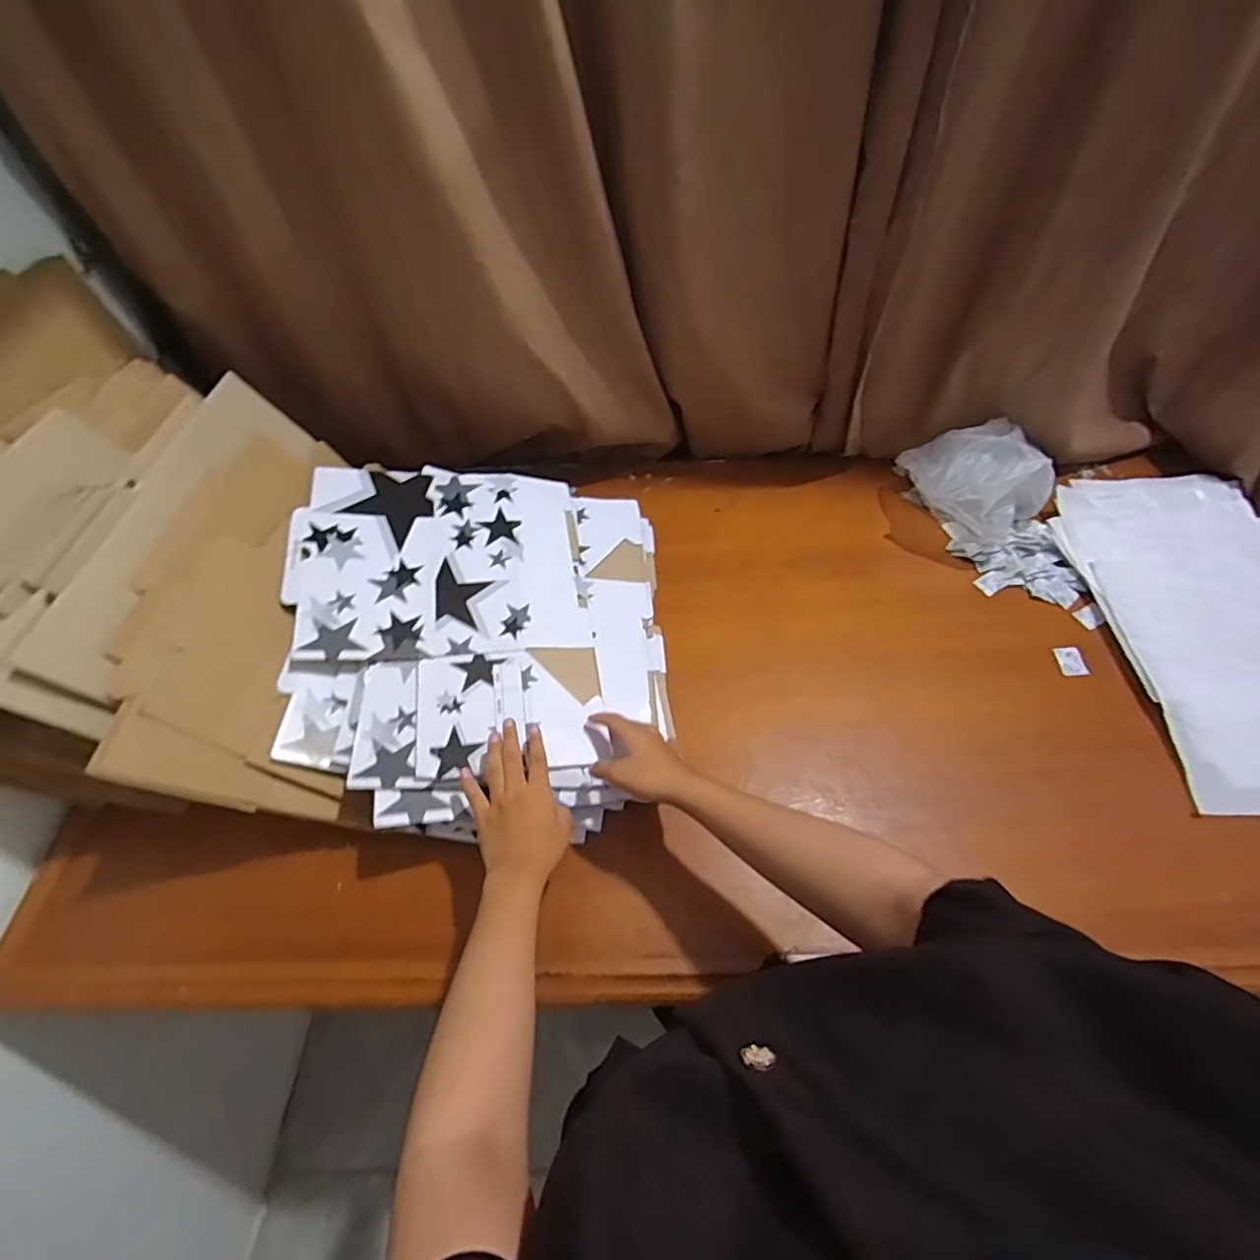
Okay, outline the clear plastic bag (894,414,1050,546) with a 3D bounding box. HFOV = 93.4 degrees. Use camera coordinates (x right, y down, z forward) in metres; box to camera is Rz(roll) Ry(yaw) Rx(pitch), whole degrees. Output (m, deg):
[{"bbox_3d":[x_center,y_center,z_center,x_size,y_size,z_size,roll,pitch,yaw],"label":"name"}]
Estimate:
[{"bbox_3d":[0.510,-0.224,0.868,0.214,0.130,0.178,-23,57,-14],"label":"clear plastic bag"}]

